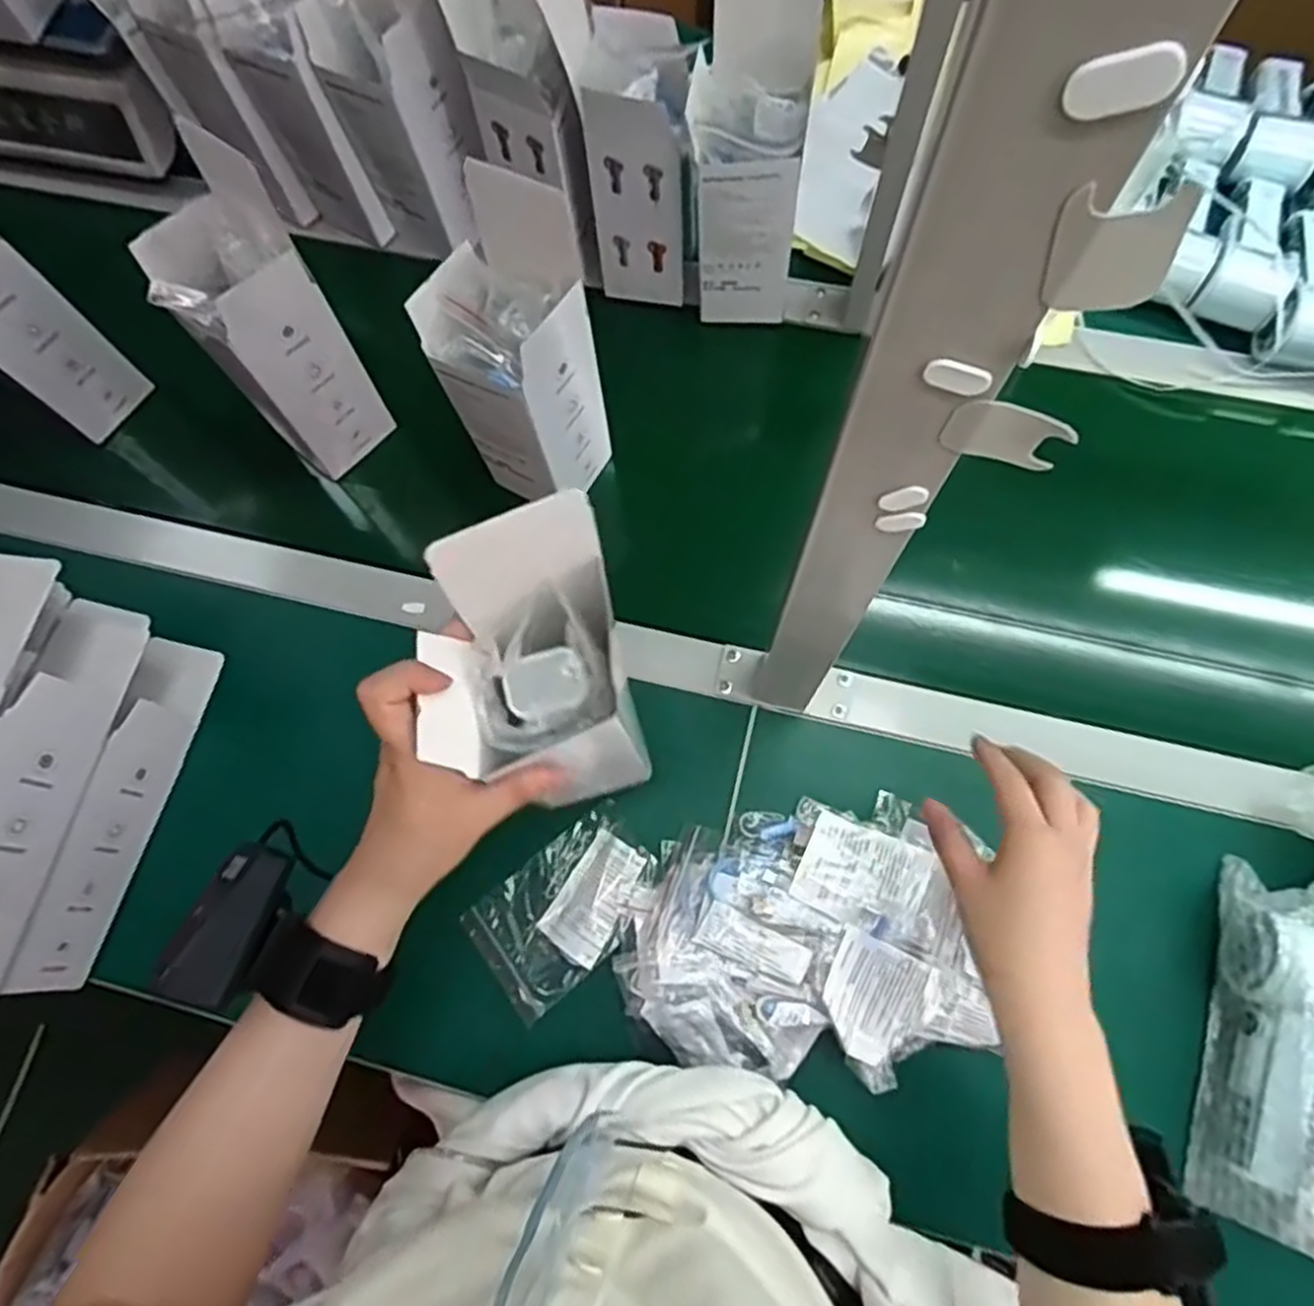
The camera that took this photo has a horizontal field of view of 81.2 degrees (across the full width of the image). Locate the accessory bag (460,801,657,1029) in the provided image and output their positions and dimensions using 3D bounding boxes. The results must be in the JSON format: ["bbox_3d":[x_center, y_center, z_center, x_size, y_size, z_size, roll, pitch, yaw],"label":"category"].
[{"bbox_3d":[-0.063,0.175,0.527,0.129,0.019,0.084,-40,76,-11],"label":"accessory bag"}]

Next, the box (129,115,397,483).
[{"bbox_3d":[-0.276,-0.229,0.547,0.072,0.232,0.084,43,78,13],"label":"box"}]

